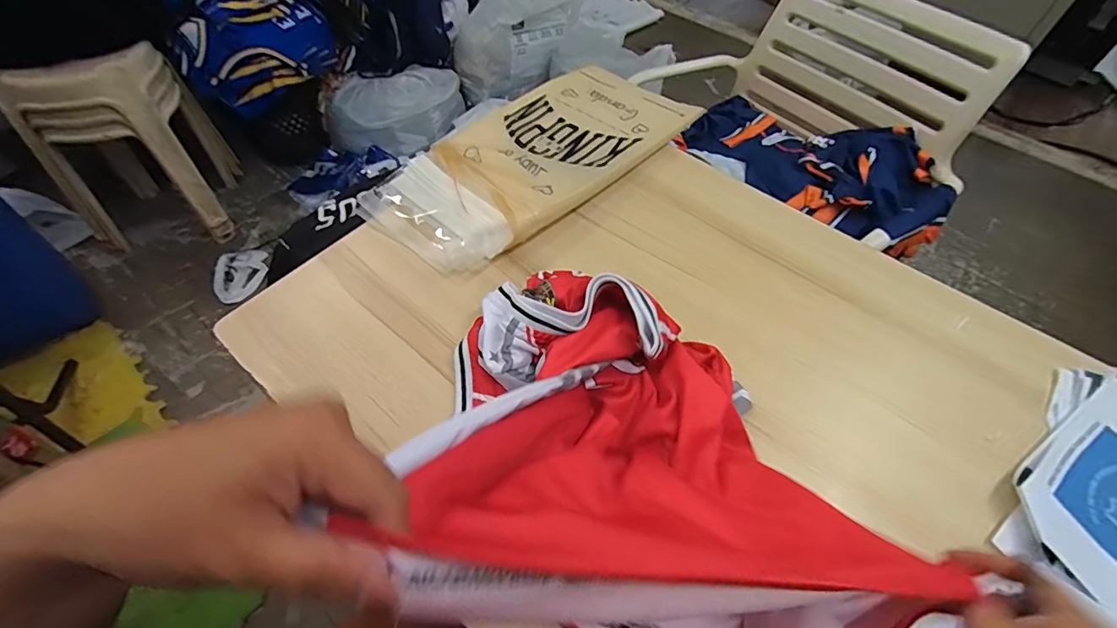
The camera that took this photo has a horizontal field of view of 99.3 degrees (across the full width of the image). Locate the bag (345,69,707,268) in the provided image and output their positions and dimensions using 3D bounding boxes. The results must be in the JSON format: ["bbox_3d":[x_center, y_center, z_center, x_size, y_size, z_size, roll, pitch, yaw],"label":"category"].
[{"bbox_3d":[-0.032,-0.228,0.661,0.461,0.046,0.229,-38,62,-23],"label":"bag"}]

